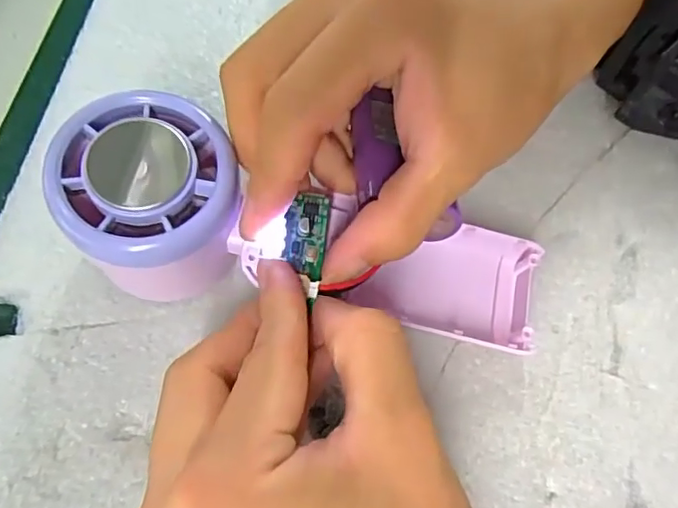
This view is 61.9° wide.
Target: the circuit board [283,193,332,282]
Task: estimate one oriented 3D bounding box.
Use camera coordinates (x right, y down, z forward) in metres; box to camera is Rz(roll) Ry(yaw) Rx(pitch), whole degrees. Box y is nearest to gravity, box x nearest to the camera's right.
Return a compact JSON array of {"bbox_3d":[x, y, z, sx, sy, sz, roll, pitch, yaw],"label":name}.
[{"bbox_3d":[-0.010,-0.006,0.180,0.013,0.005,0.028,4,77,-1],"label":"circuit board"}]

